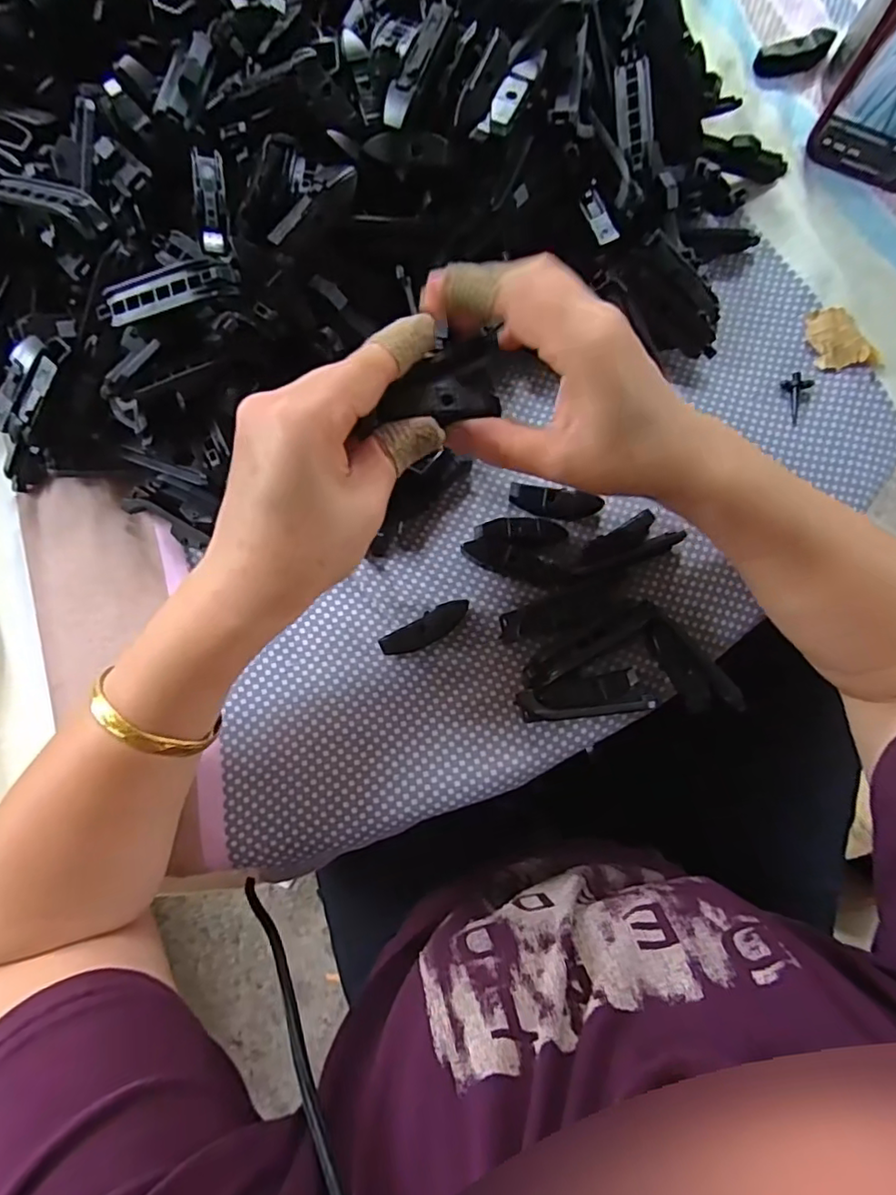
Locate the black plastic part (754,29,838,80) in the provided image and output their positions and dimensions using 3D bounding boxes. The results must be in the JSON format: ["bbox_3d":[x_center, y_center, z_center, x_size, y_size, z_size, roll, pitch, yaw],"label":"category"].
[{"bbox_3d":[0.230,-0.359,0.379,0.053,0.014,0.016,-18,79,-3],"label":"black plastic part"}]

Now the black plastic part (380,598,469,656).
[{"bbox_3d":[-0.011,0.017,0.313,0.051,0.016,0.014,-30,80,-5],"label":"black plastic part"}]

